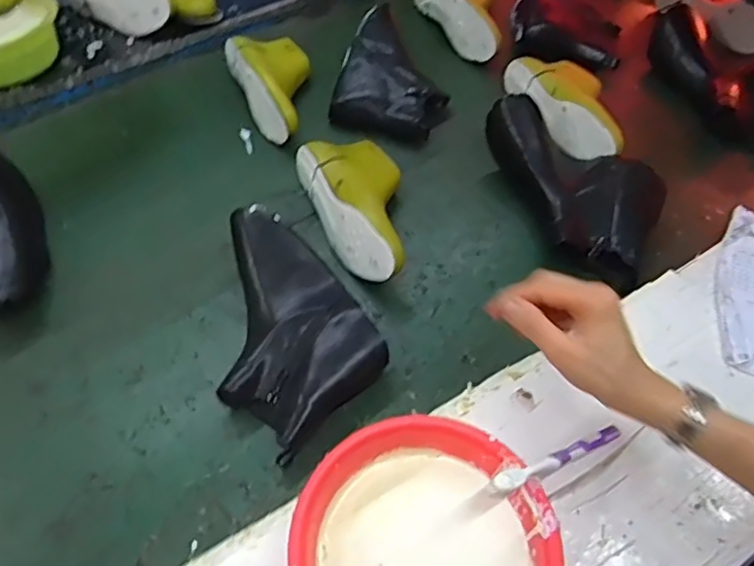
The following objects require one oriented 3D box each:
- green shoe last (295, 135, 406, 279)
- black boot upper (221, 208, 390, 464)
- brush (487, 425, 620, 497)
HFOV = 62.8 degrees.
[{"bbox_3d":[-0.011,-0.092,0.734,0.111,0.078,0.224,-20,55,-11],"label":"green shoe last"},{"bbox_3d":[-0.108,0.042,0.653,0.160,0.059,0.260,-28,57,-16],"label":"black boot upper"},{"bbox_3d":[0.149,0.142,0.501,0.171,0.013,0.016,-5,46,-41],"label":"brush"}]

